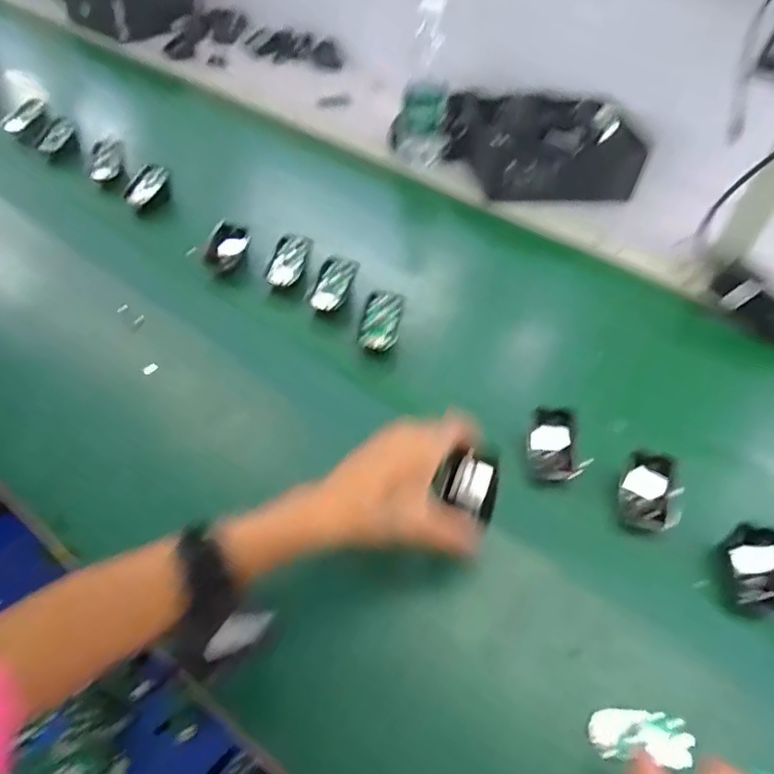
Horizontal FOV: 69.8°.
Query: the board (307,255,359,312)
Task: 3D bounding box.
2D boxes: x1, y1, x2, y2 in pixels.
[{"bbox_3d":[-0.065,-0.124,0.677,0.041,0.020,0.072,27,82,10],"label":"board"}]

